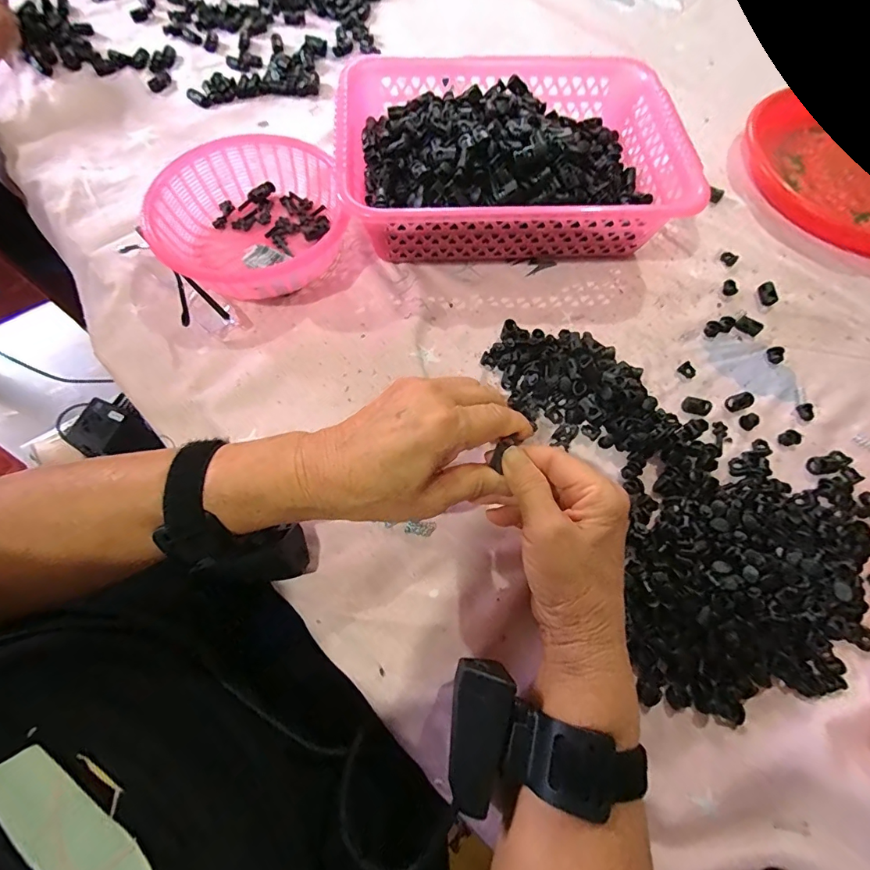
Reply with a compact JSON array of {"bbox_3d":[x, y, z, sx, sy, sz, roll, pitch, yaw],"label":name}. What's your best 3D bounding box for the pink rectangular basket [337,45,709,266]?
[{"bbox_3d":[0.069,-0.265,0.421,0.300,0.082,0.216,-3,67,-4],"label":"pink rectangular basket"}]

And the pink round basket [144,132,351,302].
[{"bbox_3d":[-0.164,-0.190,0.394,0.156,0.052,0.168,1,67,-2],"label":"pink round basket"}]

